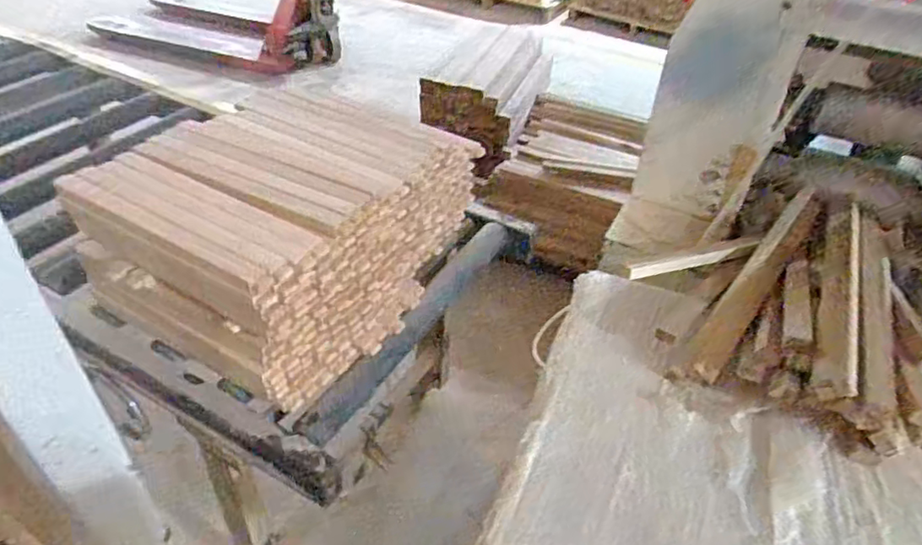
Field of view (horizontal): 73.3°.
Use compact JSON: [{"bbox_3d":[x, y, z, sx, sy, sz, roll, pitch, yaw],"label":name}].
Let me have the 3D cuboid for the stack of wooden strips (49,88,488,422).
[{"bbox_3d":[-0.279,-0.092,1.055,0.424,0.236,0.538,21,43,19],"label":"stack of wooden strips"}]

